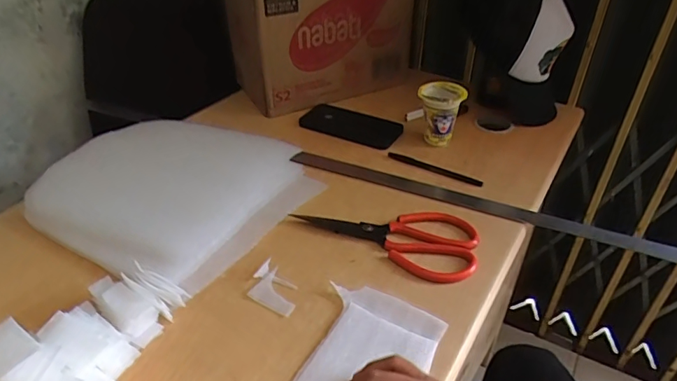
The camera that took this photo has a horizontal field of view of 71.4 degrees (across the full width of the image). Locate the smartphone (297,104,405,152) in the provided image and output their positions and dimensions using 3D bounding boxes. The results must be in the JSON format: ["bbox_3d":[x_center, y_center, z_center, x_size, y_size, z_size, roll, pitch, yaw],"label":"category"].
[{"bbox_3d":[0.022,-0.113,0.787,0.163,0.017,0.077,20,40,19],"label":"smartphone"}]

